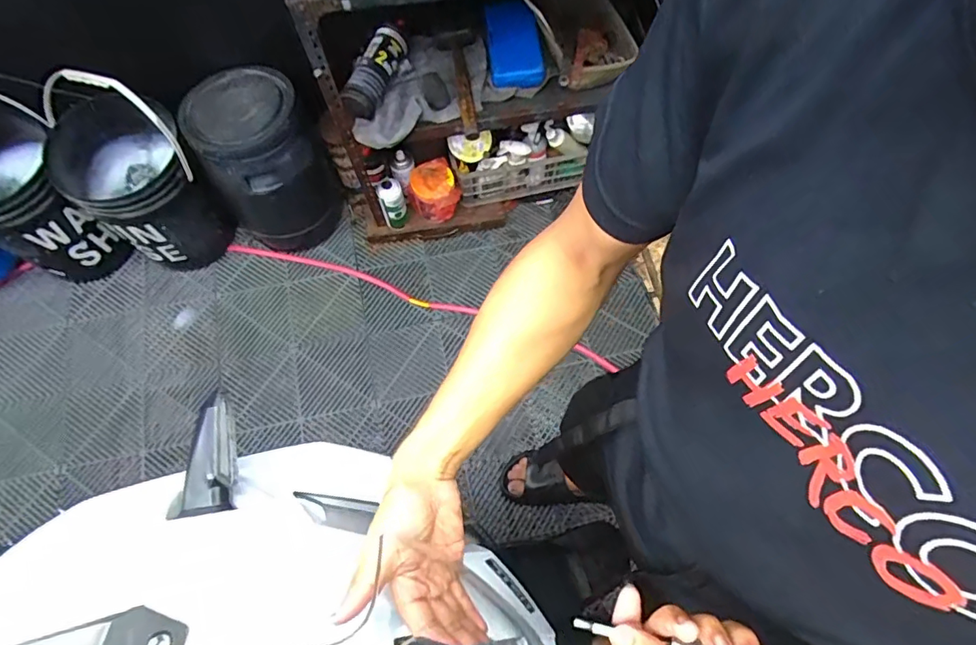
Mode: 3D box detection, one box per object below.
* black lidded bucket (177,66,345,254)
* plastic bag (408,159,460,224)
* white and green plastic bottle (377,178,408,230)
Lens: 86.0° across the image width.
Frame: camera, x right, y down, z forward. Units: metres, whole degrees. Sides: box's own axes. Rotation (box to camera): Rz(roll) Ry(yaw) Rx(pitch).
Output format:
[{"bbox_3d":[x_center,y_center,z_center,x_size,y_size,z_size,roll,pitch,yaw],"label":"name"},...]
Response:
[{"bbox_3d":[-0.584,-0.423,1.405,0.279,0.443,0.295,0,71,0],"label":"black lidded bucket"},{"bbox_3d":[-0.148,-0.354,1.463,0.133,0.125,0.120,-23,72,-10],"label":"plastic bag"},{"bbox_3d":[-0.258,-0.323,1.434,0.067,0.152,0.068,1,69,-2],"label":"white and green plastic bottle"}]

